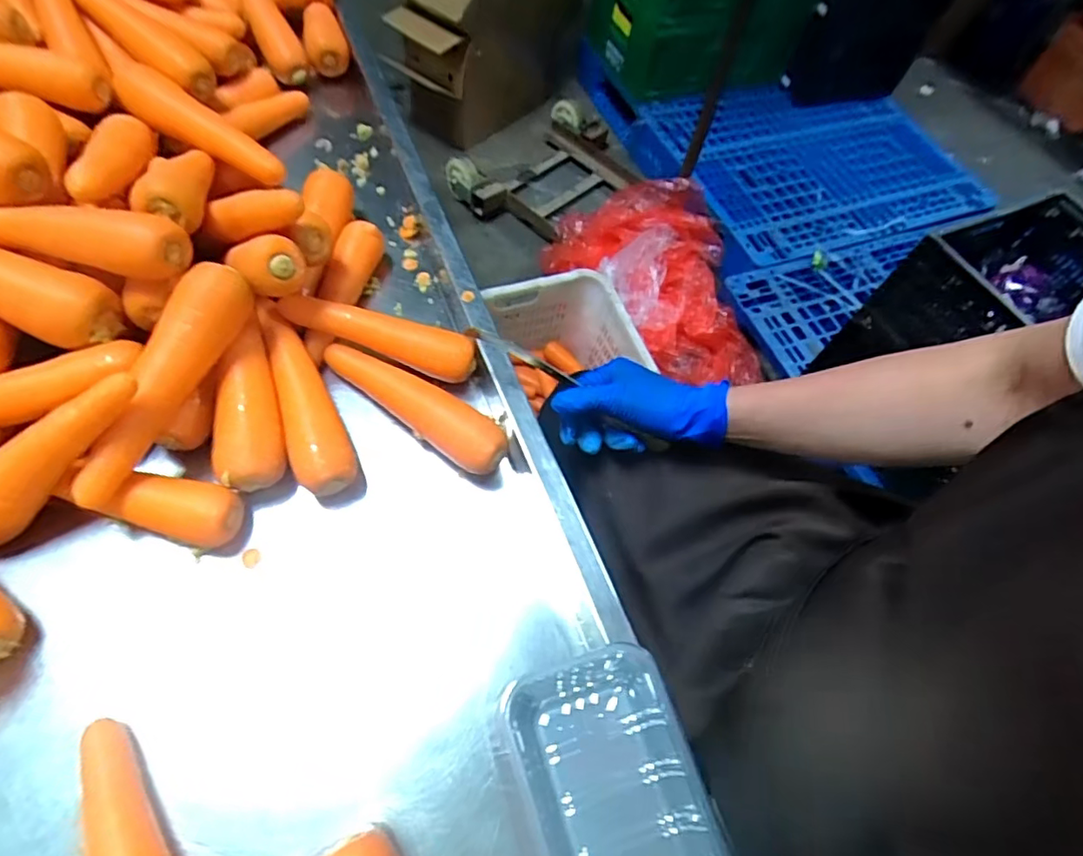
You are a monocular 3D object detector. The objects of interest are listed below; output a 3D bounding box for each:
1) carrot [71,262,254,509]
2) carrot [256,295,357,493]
[{"bbox_3d":[-0.276,-0.034,0.410,0.041,0.044,0.192,25,81,10],"label":"carrot"},{"bbox_3d":[-0.197,-0.032,0.470,0.042,0.034,0.173,-18,65,-17],"label":"carrot"}]

